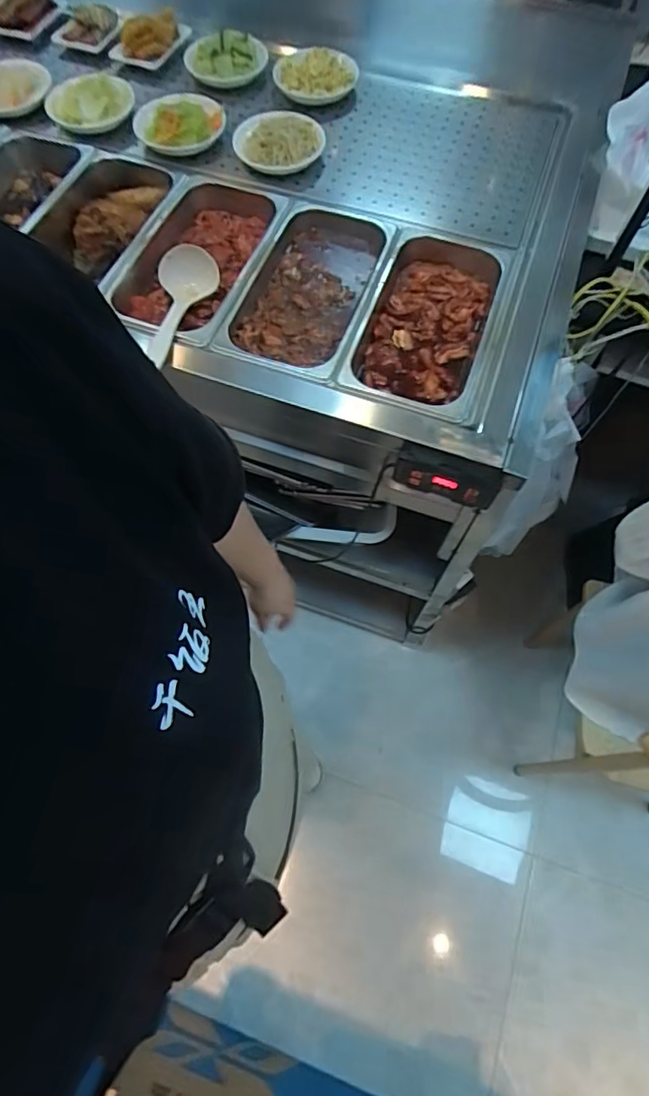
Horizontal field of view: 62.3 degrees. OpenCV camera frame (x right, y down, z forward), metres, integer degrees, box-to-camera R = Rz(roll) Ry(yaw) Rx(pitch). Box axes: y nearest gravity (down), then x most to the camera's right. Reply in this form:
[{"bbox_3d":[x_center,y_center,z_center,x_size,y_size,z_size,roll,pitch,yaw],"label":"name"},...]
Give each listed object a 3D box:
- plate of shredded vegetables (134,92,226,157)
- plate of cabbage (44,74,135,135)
[{"bbox_3d":[-0.233,-0.683,0.865,0.138,0.026,0.124,13,67,5],"label":"plate of shredded vegetables"},{"bbox_3d":[-0.388,-0.744,0.880,0.139,0.033,0.151,-12,67,-6],"label":"plate of cabbage"}]

